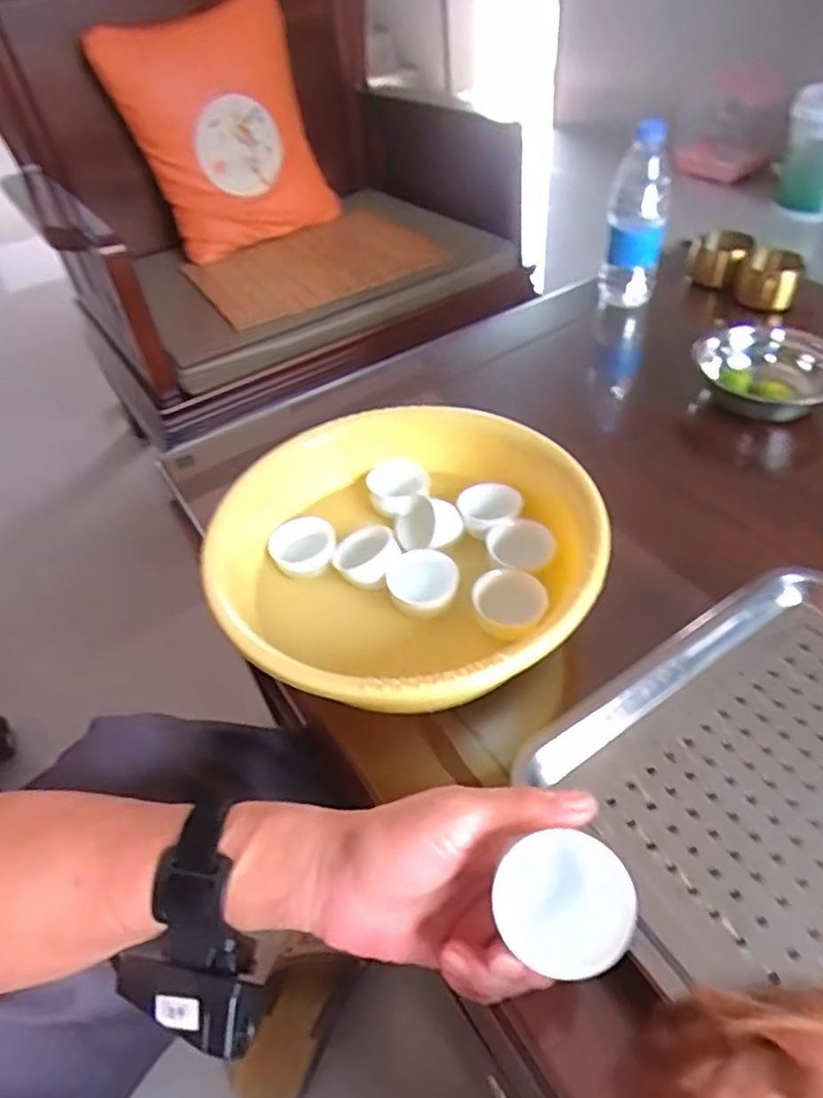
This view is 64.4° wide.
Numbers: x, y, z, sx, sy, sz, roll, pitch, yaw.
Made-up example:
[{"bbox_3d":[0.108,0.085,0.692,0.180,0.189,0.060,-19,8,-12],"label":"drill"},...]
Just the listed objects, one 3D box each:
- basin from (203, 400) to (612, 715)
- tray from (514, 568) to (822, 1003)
[{"bbox_3d":[0.010,0.008,0.514,0.257,0.093,0.276,-3,46,4],"label":"basin"},{"bbox_3d":[0.245,0.139,0.383,0.284,0.025,0.236,-28,50,-19],"label":"tray"}]

